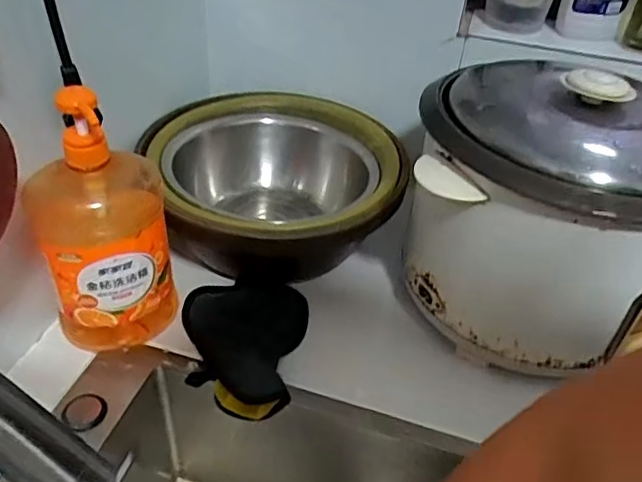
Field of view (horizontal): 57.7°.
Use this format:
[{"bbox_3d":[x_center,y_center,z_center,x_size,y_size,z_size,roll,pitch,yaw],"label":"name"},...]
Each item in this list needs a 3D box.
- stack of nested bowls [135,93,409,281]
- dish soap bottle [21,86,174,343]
[{"bbox_3d":[-0.052,-0.059,0.721,0.278,0.122,0.300,-12,42,-19],"label":"stack of nested bowls"},{"bbox_3d":[-0.205,-0.013,0.552,0.113,0.265,0.074,-11,42,-18],"label":"dish soap bottle"}]

